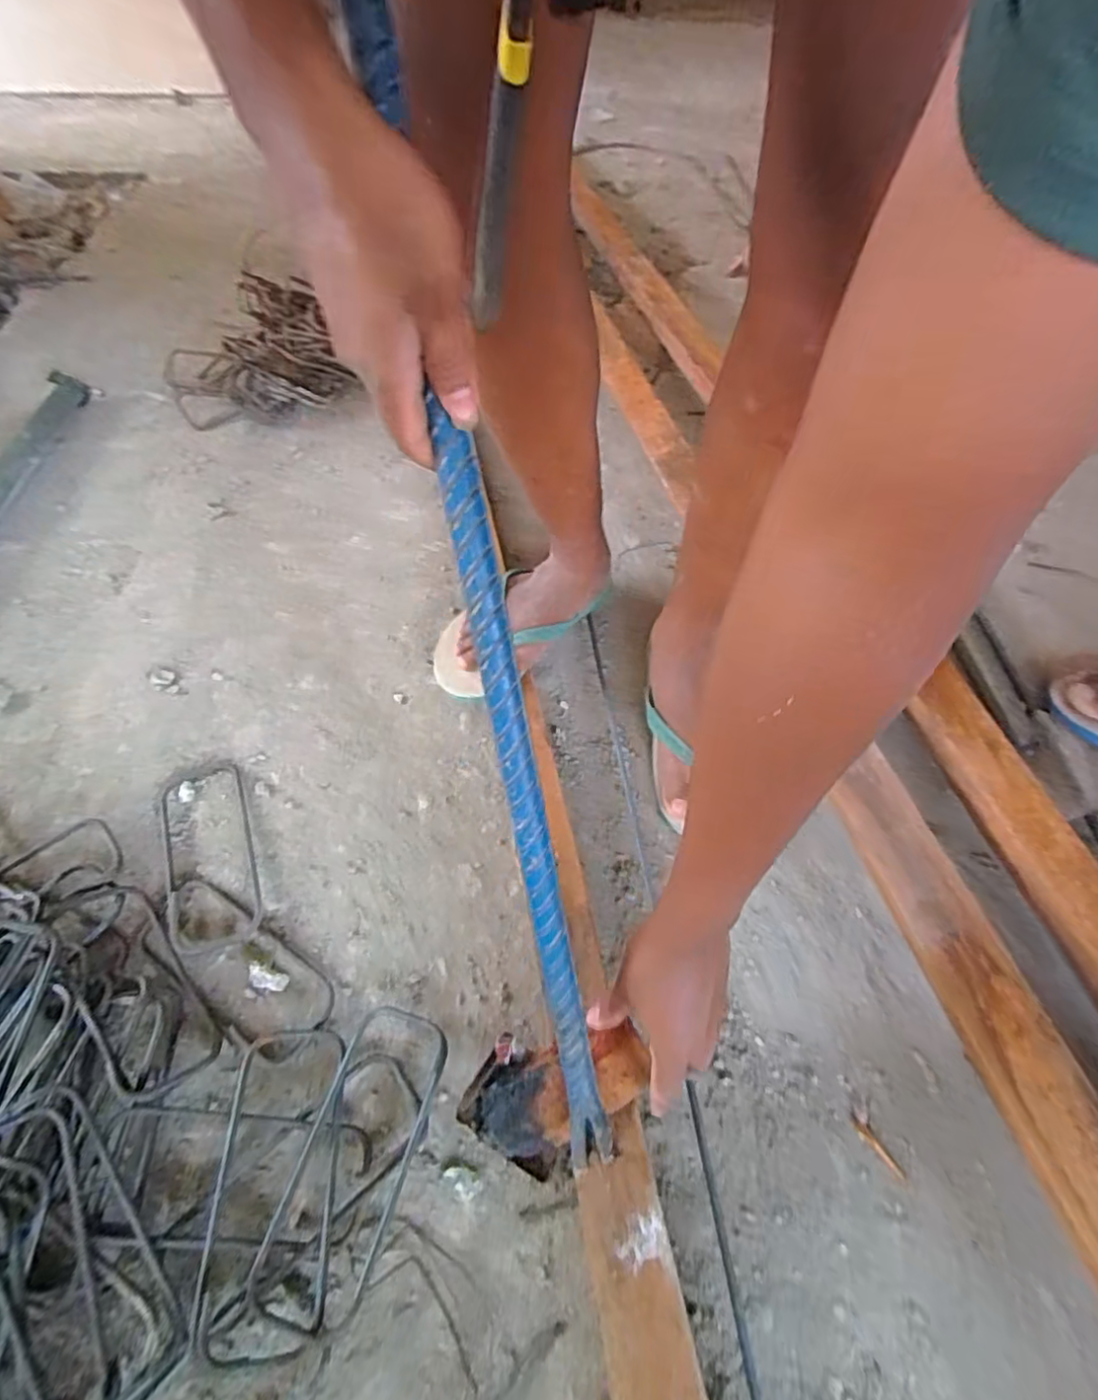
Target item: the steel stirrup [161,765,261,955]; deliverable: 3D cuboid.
[{"bbox_3d":[-0.346,0.153,0.647,0.082,0.016,0.201,-19,57,-13],"label":"steel stirrup"}]

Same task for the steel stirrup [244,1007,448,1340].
[{"bbox_3d":[-0.148,0.348,0.494,0.085,0.018,0.206,12,52,12],"label":"steel stirrup"}]

